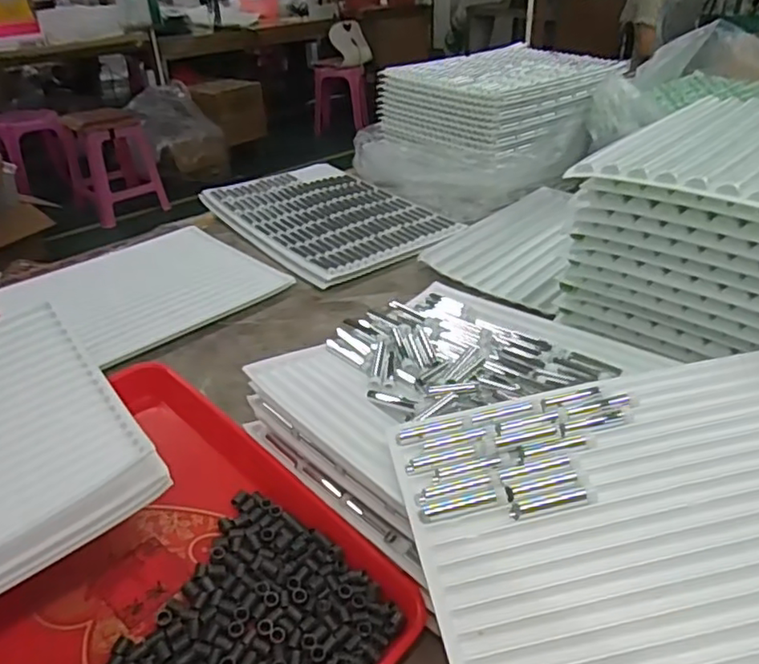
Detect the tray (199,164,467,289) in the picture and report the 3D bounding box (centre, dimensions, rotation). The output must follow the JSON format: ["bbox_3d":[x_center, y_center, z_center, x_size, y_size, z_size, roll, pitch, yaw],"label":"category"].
[{"bbox_3d":[-0.108,-0.242,1.254,0.335,0.028,0.472,-22,37,-29],"label":"tray"}]

